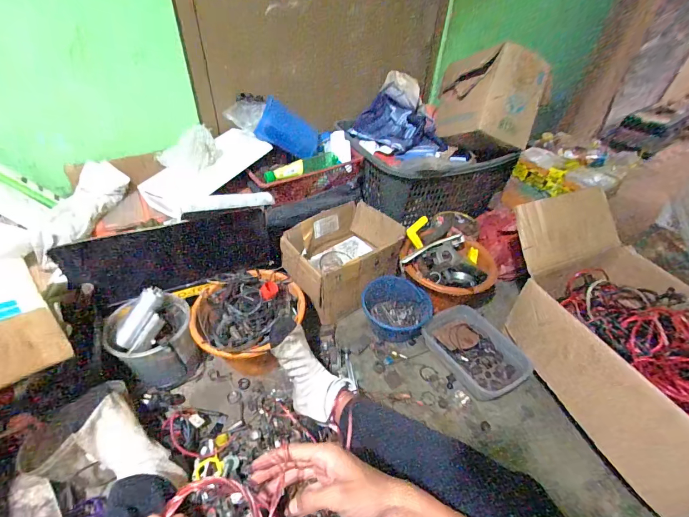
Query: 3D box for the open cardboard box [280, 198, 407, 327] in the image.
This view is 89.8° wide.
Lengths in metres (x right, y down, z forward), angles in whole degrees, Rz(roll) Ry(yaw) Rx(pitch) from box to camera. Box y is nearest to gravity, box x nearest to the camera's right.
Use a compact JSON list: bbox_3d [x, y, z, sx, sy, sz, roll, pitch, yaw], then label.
[{"bbox_3d":[-0.012,0.005,1.013,0.321,0.182,0.245,-27,50,-30],"label":"open cardboard box"}]

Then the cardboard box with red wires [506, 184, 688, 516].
[{"bbox_3d":[0.687,0.182,0.818,0.390,0.338,0.645,-15,45,-20],"label":"cardboard box with red wires"}]

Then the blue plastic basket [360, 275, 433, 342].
[{"bbox_3d":[0.144,0.143,0.972,0.168,0.099,0.174,-18,46,-22],"label":"blue plastic basket"}]

